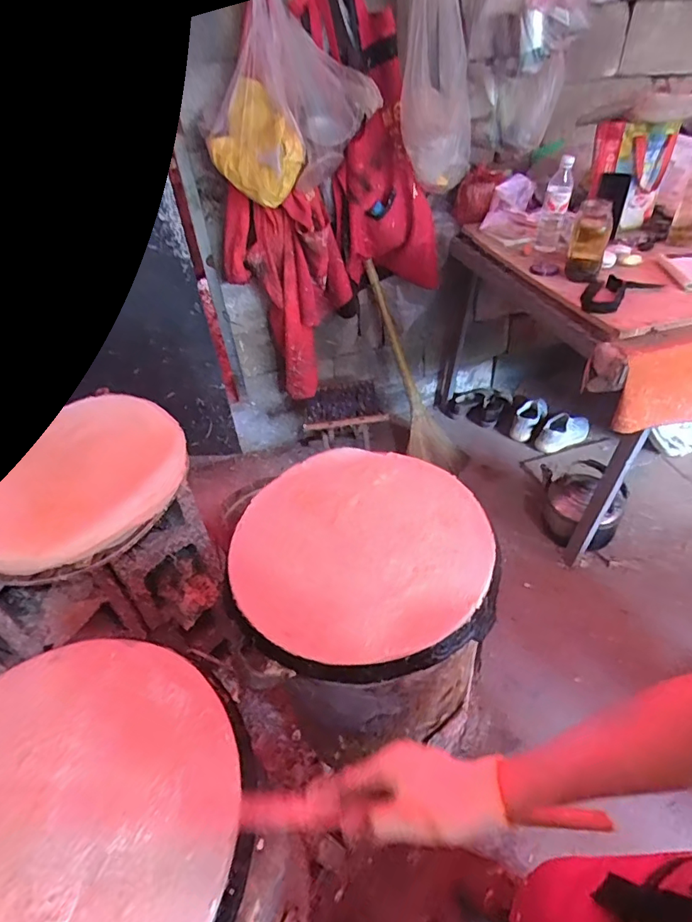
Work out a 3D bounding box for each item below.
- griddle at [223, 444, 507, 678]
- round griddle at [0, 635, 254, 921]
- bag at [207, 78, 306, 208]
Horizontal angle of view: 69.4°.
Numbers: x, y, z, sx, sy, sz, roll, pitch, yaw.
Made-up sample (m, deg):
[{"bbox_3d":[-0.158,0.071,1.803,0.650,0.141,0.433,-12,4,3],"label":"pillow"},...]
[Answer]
[{"bbox_3d":[0.020,0.126,0.729,0.364,0.038,0.365,-4,42,3],"label":"griddle"},{"bbox_3d":[-0.293,0.359,0.489,0.383,0.037,0.368,7,43,15],"label":"round griddle"},{"bbox_3d":[-0.222,-0.787,1.259,0.217,0.216,0.075,41,40,-10],"label":"bag"}]

